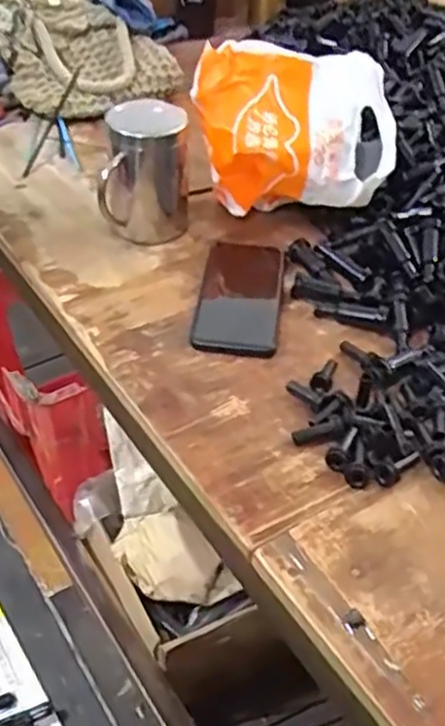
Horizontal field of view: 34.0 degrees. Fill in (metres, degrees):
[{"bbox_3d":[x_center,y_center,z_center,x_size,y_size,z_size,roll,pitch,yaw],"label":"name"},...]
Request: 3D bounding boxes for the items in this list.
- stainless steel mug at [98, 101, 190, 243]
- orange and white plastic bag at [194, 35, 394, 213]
[{"bbox_3d":[-0.076,-0.194,0.727,0.079,0.133,0.103,2,42,-1],"label":"stainless steel mug"},{"bbox_3d":[0.071,-0.232,0.749,0.196,0.138,0.112,1,43,-3],"label":"orange and white plastic bag"}]

